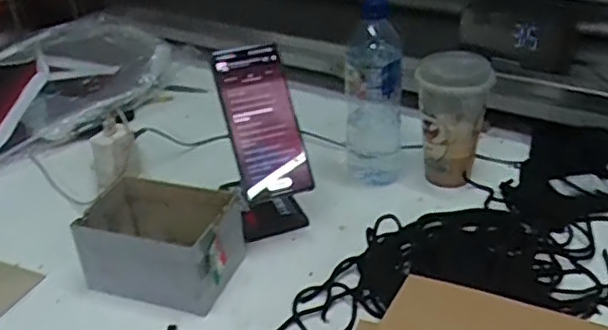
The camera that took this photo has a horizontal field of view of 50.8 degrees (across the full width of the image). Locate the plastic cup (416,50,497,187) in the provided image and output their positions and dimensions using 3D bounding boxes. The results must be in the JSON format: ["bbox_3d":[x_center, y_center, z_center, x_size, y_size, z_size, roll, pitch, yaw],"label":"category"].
[{"bbox_3d":[0.173,-0.063,0.743,0.081,0.133,0.096,4,32,14],"label":"plastic cup"}]

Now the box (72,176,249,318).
[{"bbox_3d":[-0.146,0.077,0.644,0.151,0.073,0.104,6,33,16],"label":"box"}]

